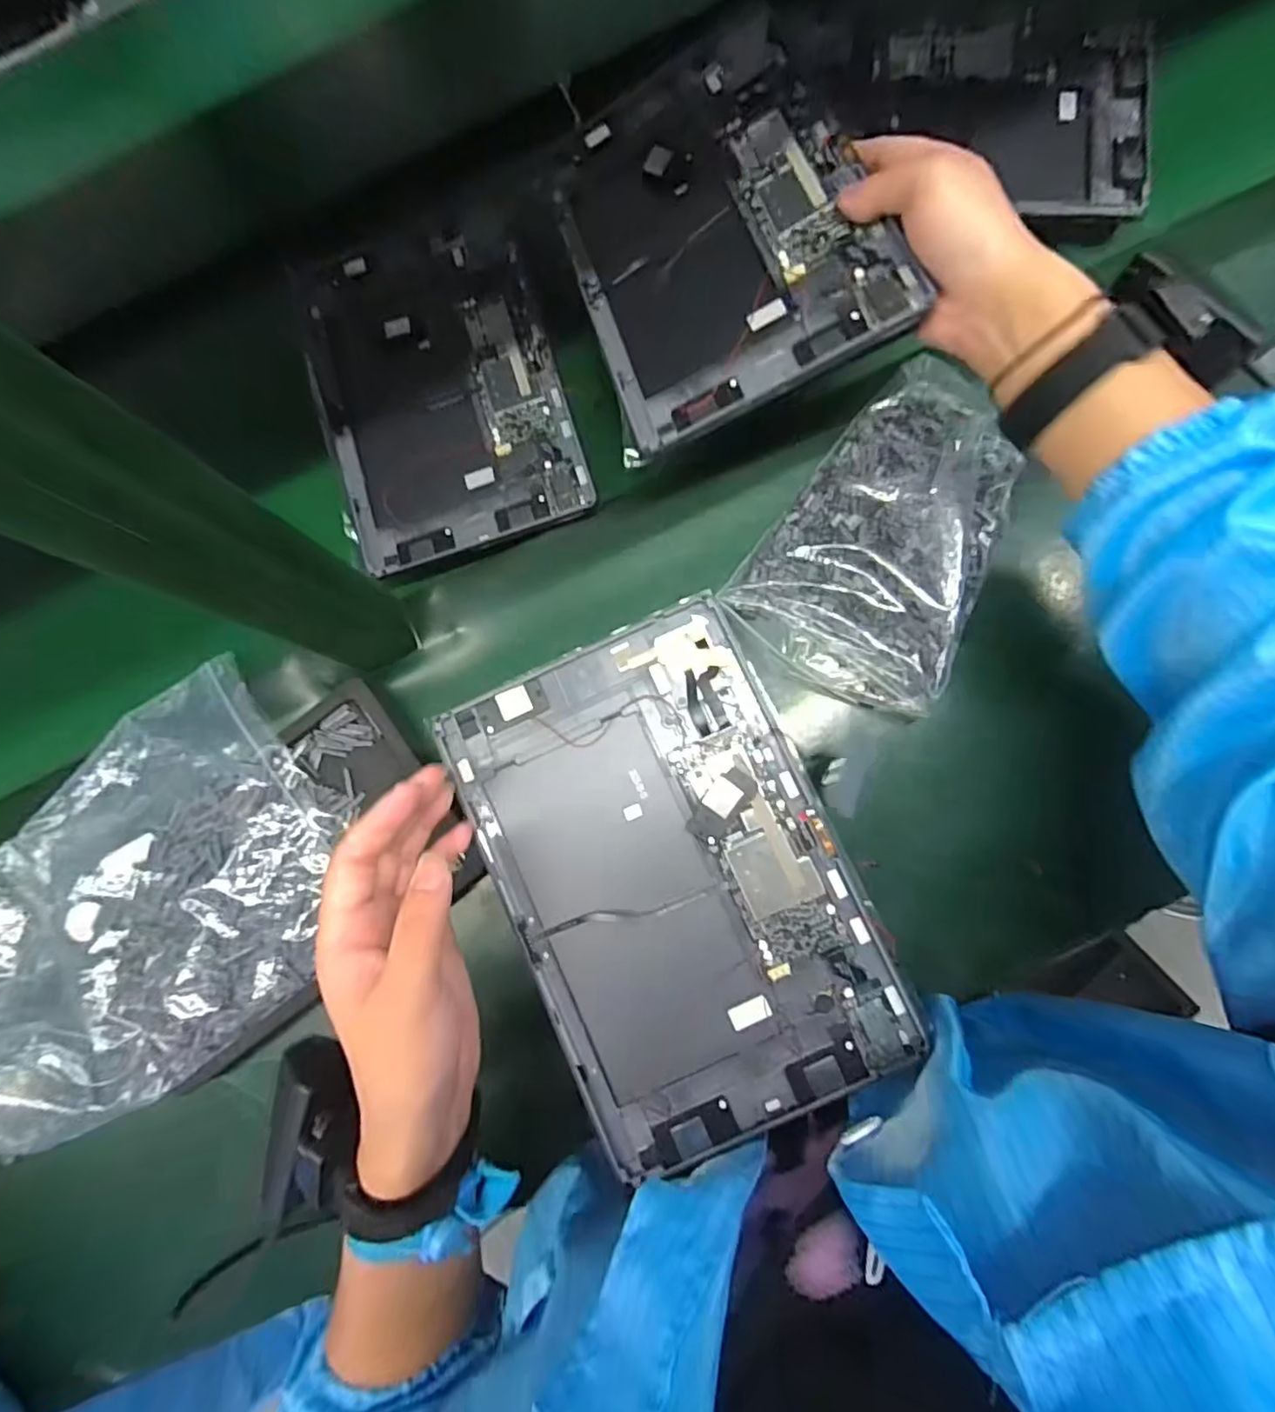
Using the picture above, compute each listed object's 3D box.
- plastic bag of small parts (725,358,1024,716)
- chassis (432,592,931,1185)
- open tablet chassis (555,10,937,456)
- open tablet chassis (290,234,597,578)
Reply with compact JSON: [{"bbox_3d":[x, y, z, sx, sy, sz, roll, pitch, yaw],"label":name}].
[{"bbox_3d":[0.169,-0.111,0.395,0.141,0.034,0.214,32,83,12],"label":"plastic bag of small parts"},{"bbox_3d":[0.020,0.087,0.317,0.167,0.008,0.253,-25,82,0],"label":"chassis"},{"bbox_3d":[0.042,-0.286,0.366,0.162,0.007,0.251,-22,73,16],"label":"open tablet chassis"},{"bbox_3d":[-0.143,-0.228,0.439,0.168,0.006,0.249,-18,82,1],"label":"open tablet chassis"}]

